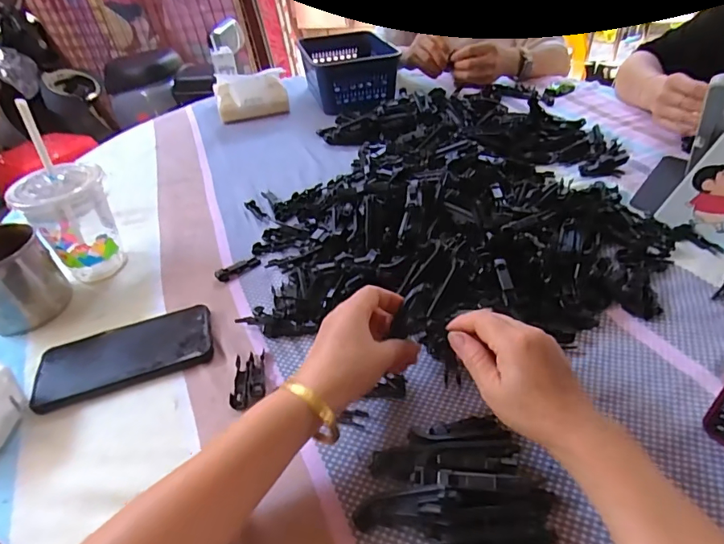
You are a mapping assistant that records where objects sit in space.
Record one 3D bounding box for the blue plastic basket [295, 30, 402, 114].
[{"bbox_3d":[-0.026,-0.407,0.930,0.163,0.088,0.216,-11,41,-5],"label":"blue plastic basket"}]

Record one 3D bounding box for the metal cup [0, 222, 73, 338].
[{"bbox_3d":[-0.396,0.004,0.514,0.100,0.090,0.089,26,51,32],"label":"metal cup"}]

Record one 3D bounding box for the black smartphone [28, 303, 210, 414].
[{"bbox_3d":[-0.234,0.079,0.462,0.163,0.014,0.086,-14,41,-8],"label":"black smartphone"}]

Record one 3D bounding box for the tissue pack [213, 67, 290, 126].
[{"bbox_3d":[-0.217,-0.348,0.898,0.134,0.082,0.073,-16,42,-10],"label":"tissue pack"}]

